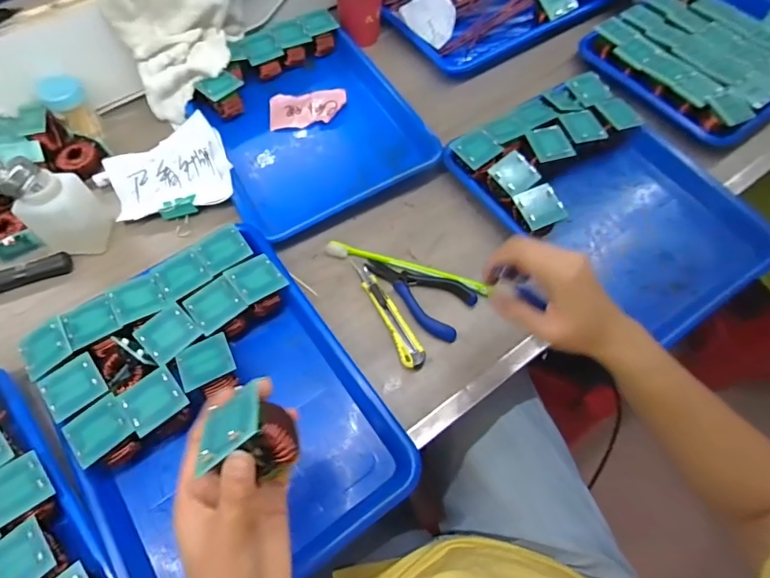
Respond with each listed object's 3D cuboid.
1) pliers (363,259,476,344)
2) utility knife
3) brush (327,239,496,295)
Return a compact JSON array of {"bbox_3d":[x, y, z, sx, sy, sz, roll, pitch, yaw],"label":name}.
[{"bbox_3d":[0.031,0.004,0.488,0.120,0.010,0.061,27,66,12],"label":"pliers"},{"bbox_3d":[0.005,0.023,0.479,0.025,0.012,0.131,-23,66,-12],"label":"utility knife"},{"bbox_3d":[0.024,-0.023,0.502,0.185,0.012,0.013,16,64,7],"label":"brush"}]

